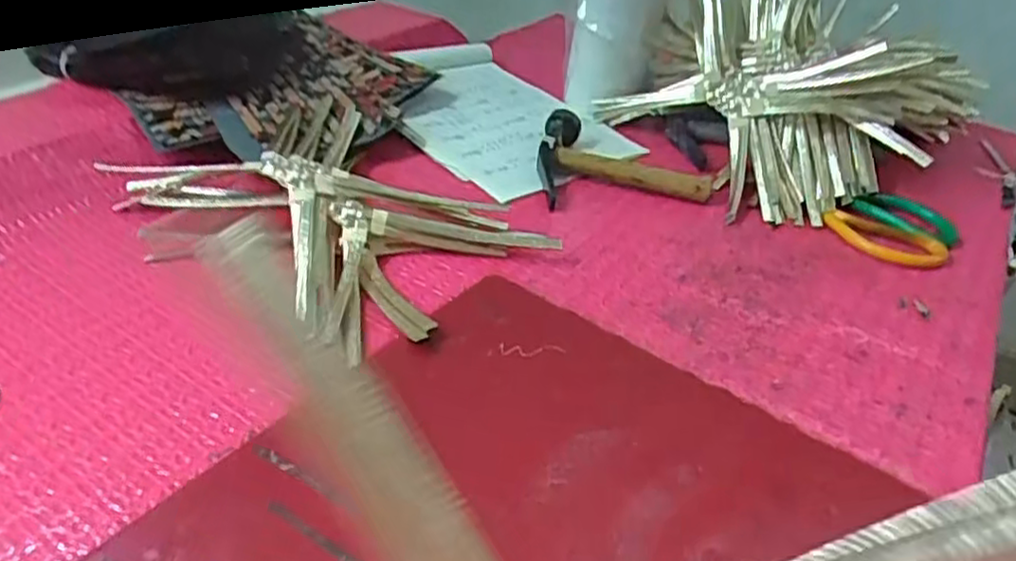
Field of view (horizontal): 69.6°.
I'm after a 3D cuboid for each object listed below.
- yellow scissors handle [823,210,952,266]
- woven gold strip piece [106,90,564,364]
[{"bbox_3d":[0.303,-0.032,0.593,0.094,0.012,0.050,29,41,30],"label":"yellow scissors handle"},{"bbox_3d":[-0.122,-0.059,0.547,0.282,0.044,0.207,27,41,29],"label":"woven gold strip piece"}]

